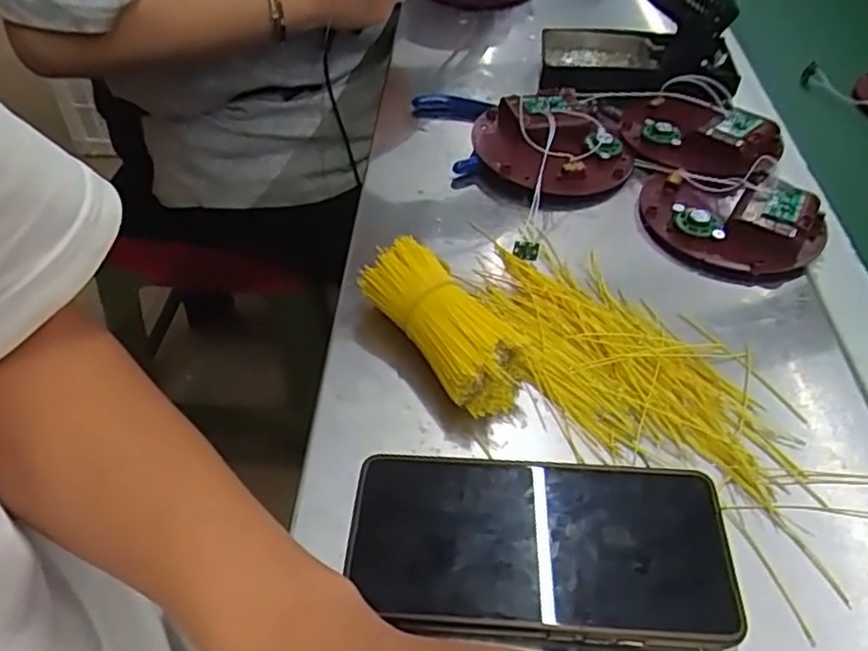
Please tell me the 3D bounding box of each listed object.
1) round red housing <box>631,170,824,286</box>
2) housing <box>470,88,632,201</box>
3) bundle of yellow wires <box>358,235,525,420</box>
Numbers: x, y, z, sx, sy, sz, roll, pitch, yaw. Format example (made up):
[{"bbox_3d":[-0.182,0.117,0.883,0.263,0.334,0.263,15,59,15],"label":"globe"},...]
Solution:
[{"bbox_3d":[0.194,-0.068,0.447,0.118,0.031,0.093,18,49,16],"label":"round red housing"},{"bbox_3d":[0.091,-0.137,0.507,0.117,0.043,0.116,-16,49,-15],"label":"housing"},{"bbox_3d":[0.005,0.002,0.375,0.047,0.046,0.109,-29,54,-25],"label":"bundle of yellow wires"}]

